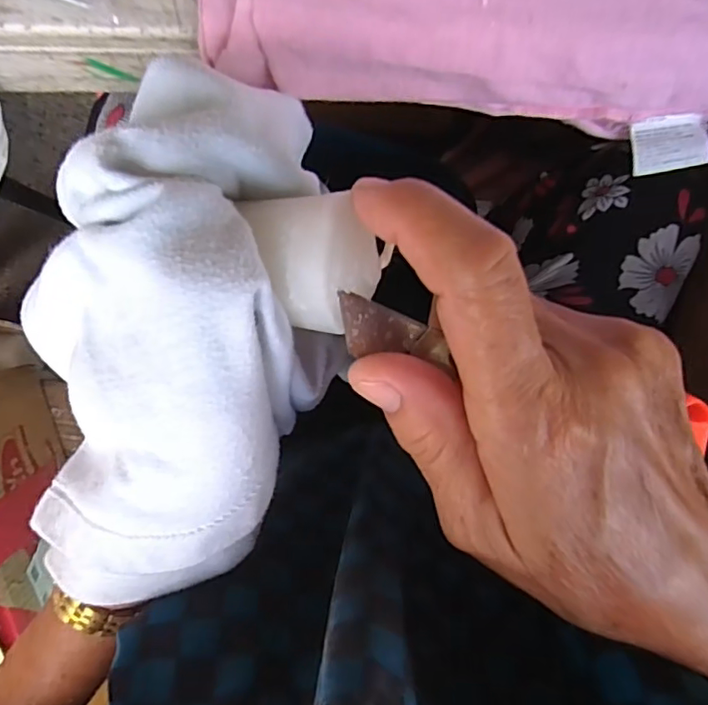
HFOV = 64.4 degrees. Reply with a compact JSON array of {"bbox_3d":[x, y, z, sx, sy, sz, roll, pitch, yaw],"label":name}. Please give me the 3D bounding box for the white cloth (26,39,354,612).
[{"bbox_3d":[-0.047,0.001,0.168,0.076,0.068,0.165,9,100,-8],"label":"white cloth"}]

